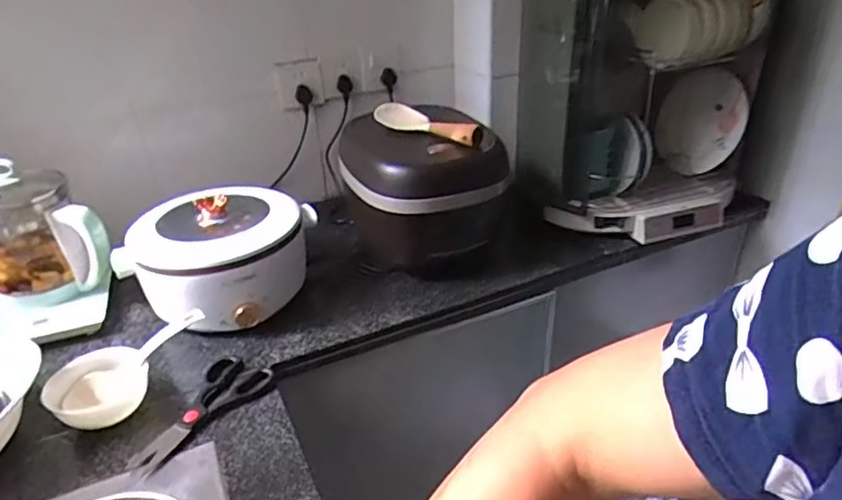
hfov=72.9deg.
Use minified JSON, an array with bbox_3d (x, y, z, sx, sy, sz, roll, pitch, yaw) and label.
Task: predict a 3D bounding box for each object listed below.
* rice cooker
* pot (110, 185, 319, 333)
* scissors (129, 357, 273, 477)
[{"bbox_3d":[0.007,-0.132,1.046,0.281,0.198,0.312,-5,30,-5],"label":"rice cooker"},{"bbox_3d":[-0.320,-0.002,0.935,0.243,0.148,0.236,-2,30,1],"label":"pot"},{"bbox_3d":[-0.283,0.203,0.742,0.082,0.015,0.195,10,32,21],"label":"scissors"}]

